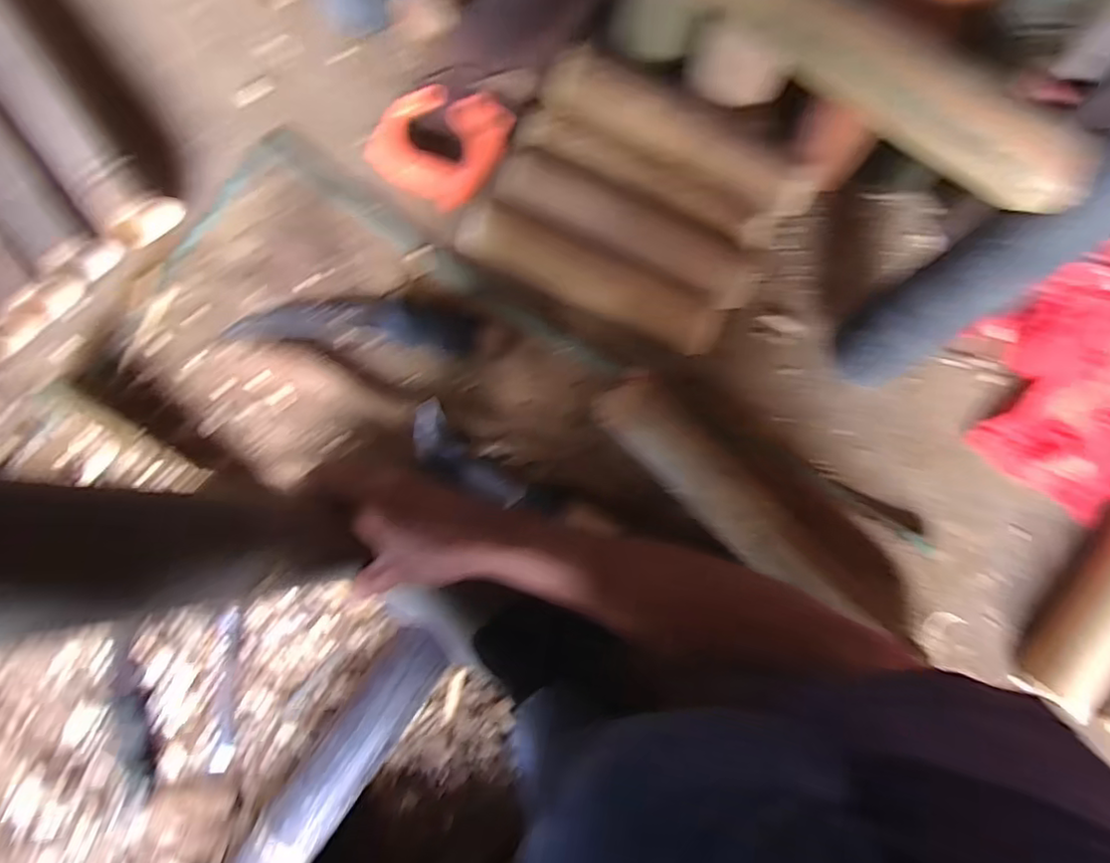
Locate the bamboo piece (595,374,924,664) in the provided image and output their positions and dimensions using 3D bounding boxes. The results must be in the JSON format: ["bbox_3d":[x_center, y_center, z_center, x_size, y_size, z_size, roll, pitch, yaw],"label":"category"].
[{"bbox_3d":[0.181,0.078,0.616,0.340,0.059,0.068,42,86,4],"label":"bamboo piece"}]

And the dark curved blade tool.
[{"bbox_3d":[-0.213,-0.116,0.644,0.265,0.022,0.050,3,85,1],"label":"dark curved blade tool"}]

